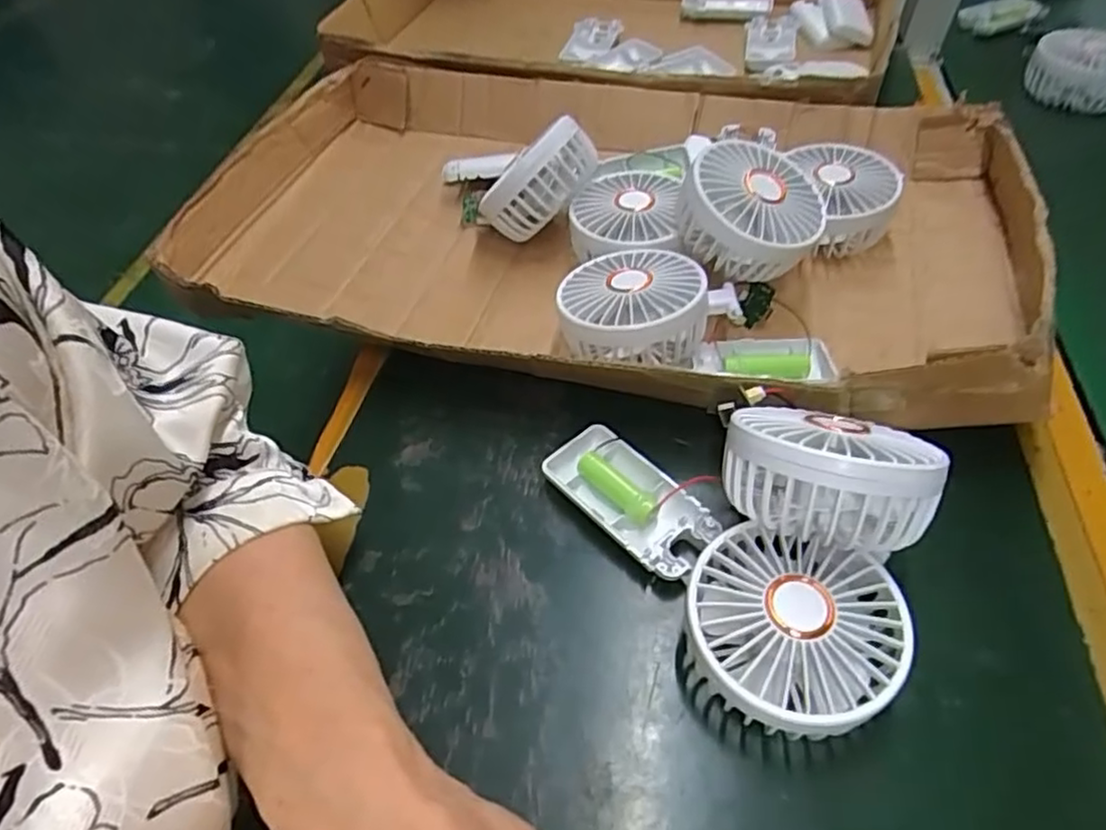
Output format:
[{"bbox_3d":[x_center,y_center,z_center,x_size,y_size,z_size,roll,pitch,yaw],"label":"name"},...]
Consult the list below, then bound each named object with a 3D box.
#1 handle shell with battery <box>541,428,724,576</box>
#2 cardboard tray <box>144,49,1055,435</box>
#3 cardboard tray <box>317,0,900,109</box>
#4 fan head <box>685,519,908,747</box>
[{"bbox_3d":[0.039,0.044,0.352,0.045,0.015,0.092,-38,58,-23],"label":"handle shell with battery"},{"bbox_3d":[0.028,-0.151,0.469,0.539,0.078,0.330,11,53,13],"label":"cardboard tray"},{"bbox_3d":[0.042,-0.372,0.679,0.541,0.104,0.308,10,52,9],"label":"cardboard tray"},{"bbox_3d":[0.099,0.094,0.287,0.082,0.045,0.082,-2,51,3],"label":"fan head"}]

